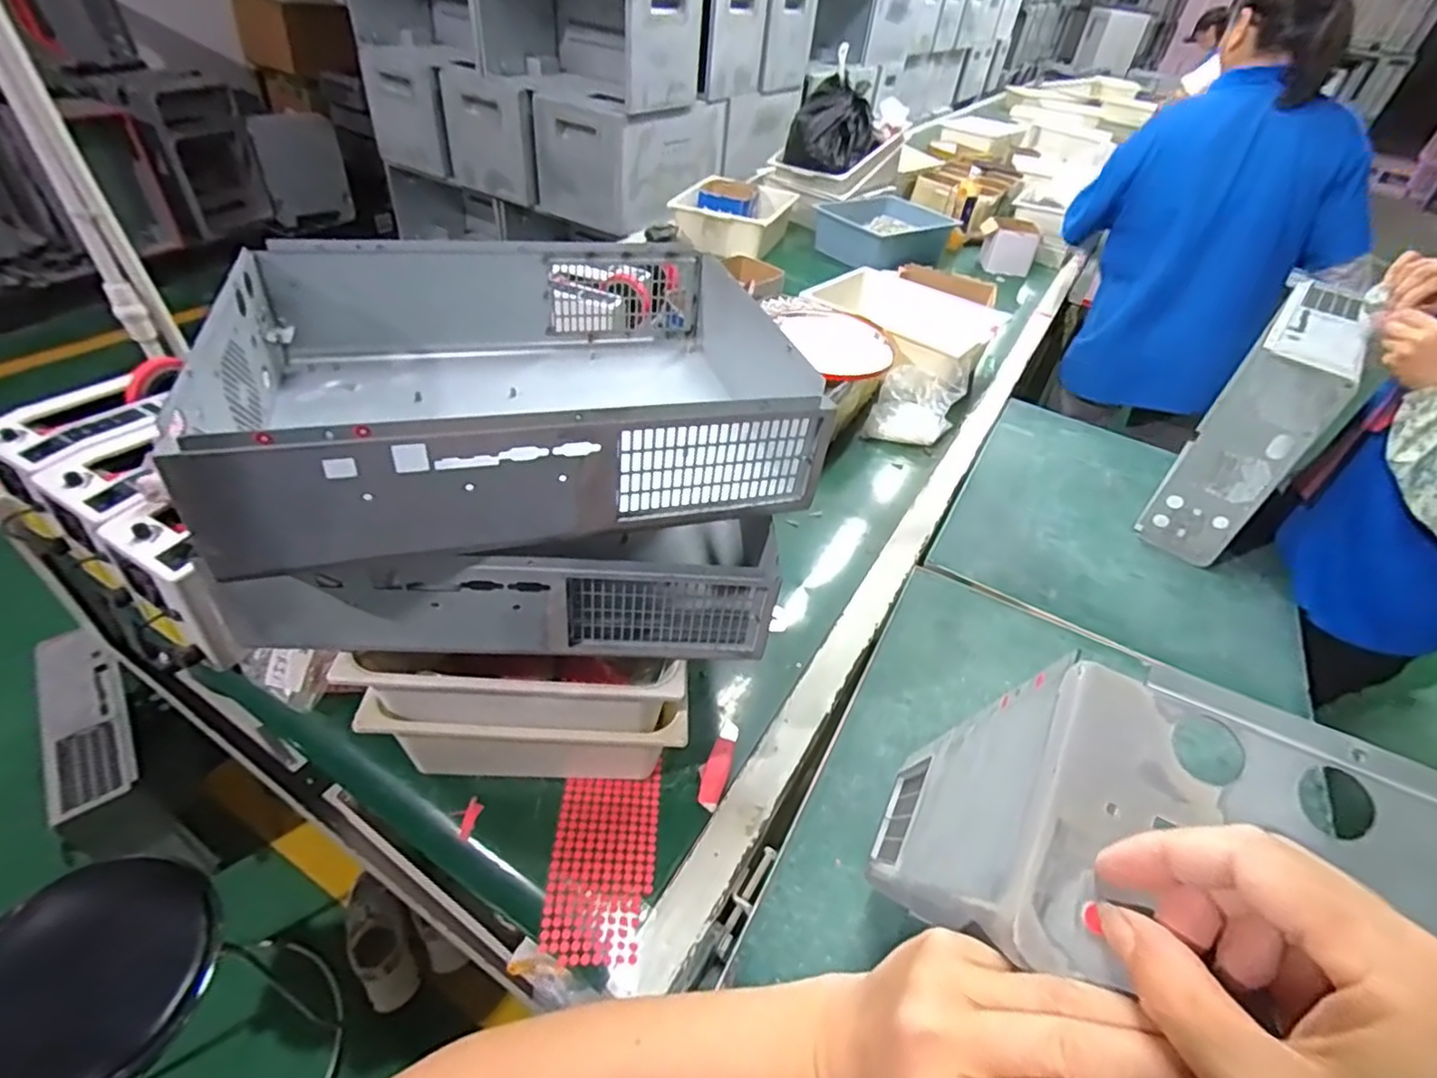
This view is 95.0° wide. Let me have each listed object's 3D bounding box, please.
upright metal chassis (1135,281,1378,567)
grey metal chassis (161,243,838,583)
[{"bbox_3d":[0.835,-0.185,1.038,0.112,0.336,0.375,31,47,23],"label":"upright metal chassis"},{"bbox_3d":[-0.166,-0.137,0.571,0.430,0.124,0.337,-10,45,-19],"label":"grey metal chassis"}]

